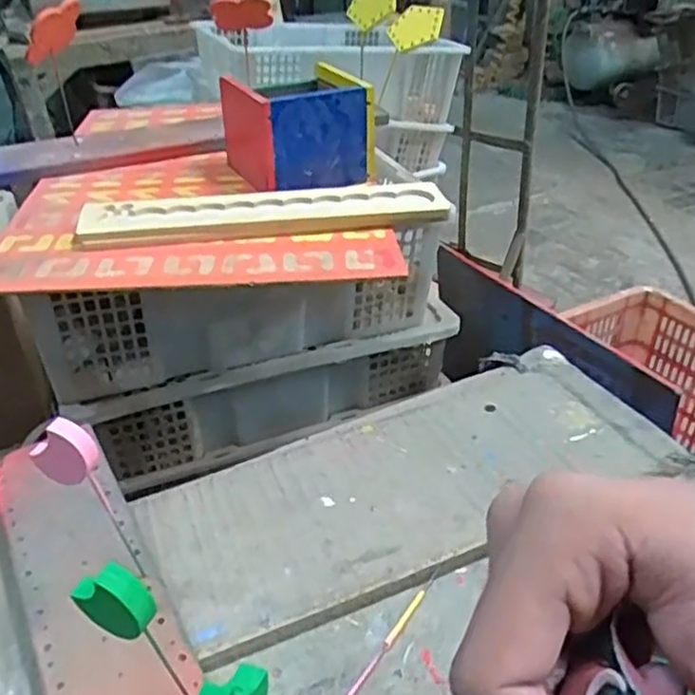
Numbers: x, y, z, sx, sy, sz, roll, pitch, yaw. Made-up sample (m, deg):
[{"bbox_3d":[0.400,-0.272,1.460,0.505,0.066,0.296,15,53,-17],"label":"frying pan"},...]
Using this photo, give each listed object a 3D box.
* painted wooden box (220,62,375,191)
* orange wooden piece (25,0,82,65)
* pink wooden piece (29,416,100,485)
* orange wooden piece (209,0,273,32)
[{"bbox_3d":[-0.063,-0.262,0.834,0.135,0.104,0.150,-17,36,-21],"label":"painted wooden box"},{"bbox_3d":[-0.337,-0.358,0.800,0.100,0.033,0.020,-33,22,27],"label":"orange wooden piece"},{"bbox_3d":[-0.172,0.062,0.426,0.044,0.040,0.012,8,35,15],"label":"pink wooden piece"},{"bbox_3d":[-0.139,-0.428,0.902,0.110,0.052,0.014,18,70,32],"label":"orange wooden piece"}]

